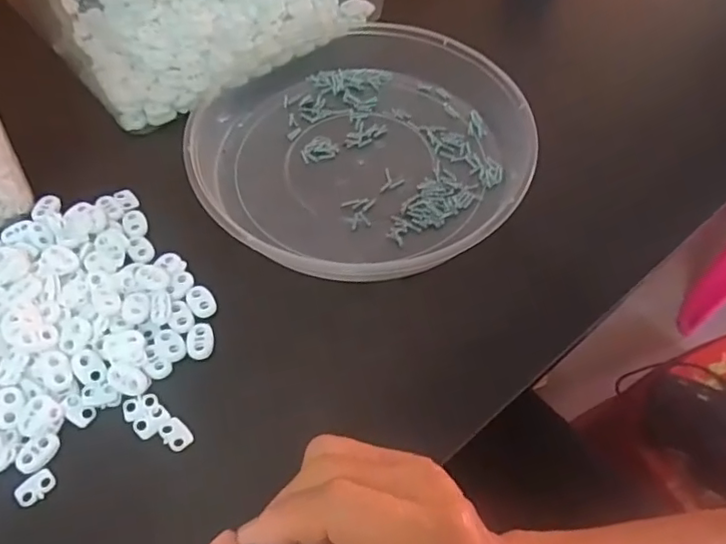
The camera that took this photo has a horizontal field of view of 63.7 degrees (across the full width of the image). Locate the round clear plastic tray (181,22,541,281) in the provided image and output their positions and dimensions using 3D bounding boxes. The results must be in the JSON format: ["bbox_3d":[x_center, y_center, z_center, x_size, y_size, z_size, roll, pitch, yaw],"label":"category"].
[{"bbox_3d":[-0.002,-0.106,0.425,0.227,0.042,0.243,-1,56,-2],"label":"round clear plastic tray"}]

